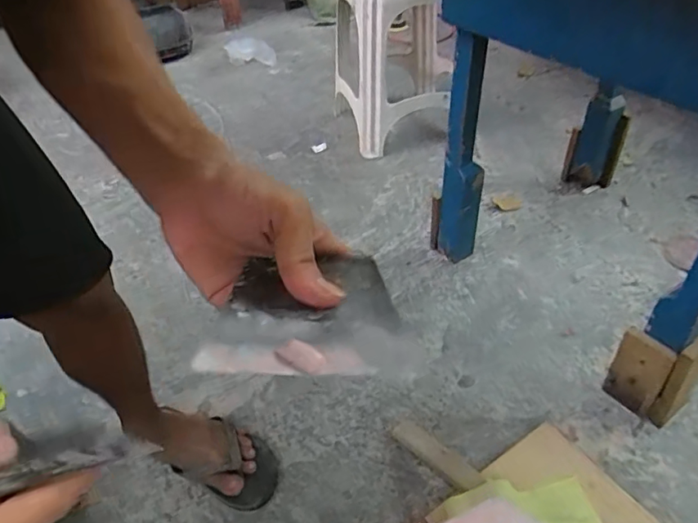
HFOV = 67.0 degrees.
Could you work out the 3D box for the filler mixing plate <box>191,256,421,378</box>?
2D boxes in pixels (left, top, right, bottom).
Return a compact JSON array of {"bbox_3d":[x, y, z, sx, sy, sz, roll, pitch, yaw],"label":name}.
[{"bbox_3d":[-0.020,0.025,0.280,0.100,0.007,0.093,2,33,-5],"label":"filler mixing plate"}]

